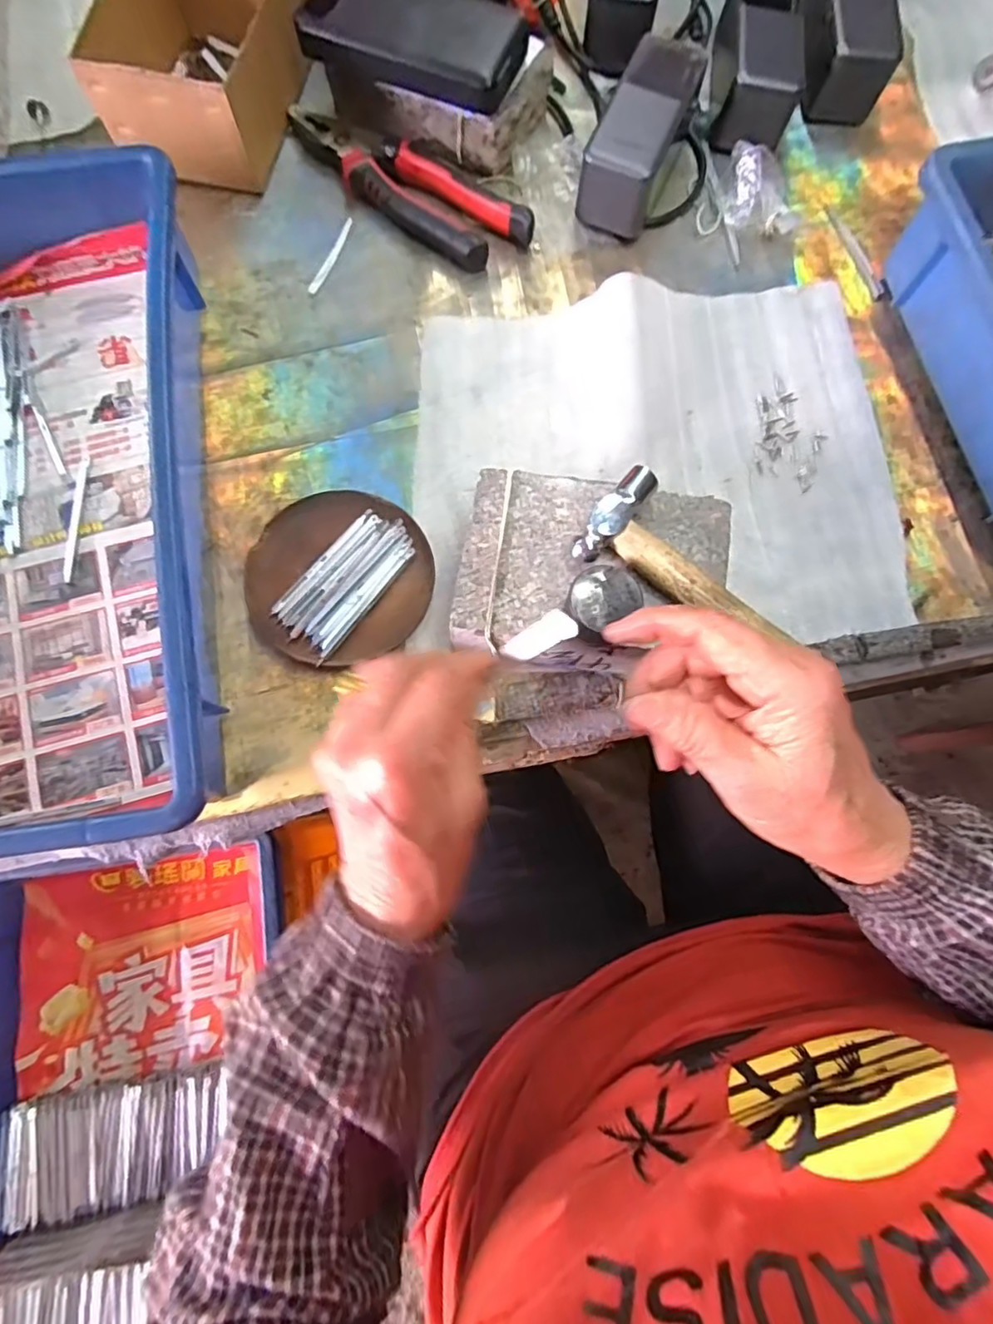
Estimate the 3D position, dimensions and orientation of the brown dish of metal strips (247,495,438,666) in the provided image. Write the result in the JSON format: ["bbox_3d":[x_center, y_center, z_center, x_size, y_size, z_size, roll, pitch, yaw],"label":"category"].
[{"bbox_3d":[-0.100,-0.054,0.387,0.113,0.016,0.112,0,77,-2],"label":"brown dish of metal strips"}]

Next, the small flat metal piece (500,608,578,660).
[{"bbox_3d":[0.017,-0.010,0.254,0.005,0.042,0.013,-2,73,-42],"label":"small flat metal piece"}]

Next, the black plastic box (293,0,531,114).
[{"bbox_3d":[-0.060,-0.458,0.435,0.153,0.025,0.077,22,77,3],"label":"black plastic box"}]

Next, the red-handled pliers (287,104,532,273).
[{"bbox_3d":[-0.068,-0.371,0.458,0.211,0.021,0.068,37,79,7],"label":"red-handled pliers"}]

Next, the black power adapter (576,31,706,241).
[{"bbox_3d":[0.107,-0.394,0.452,0.052,0.054,0.129,23,77,4],"label":"black power adapter"}]

